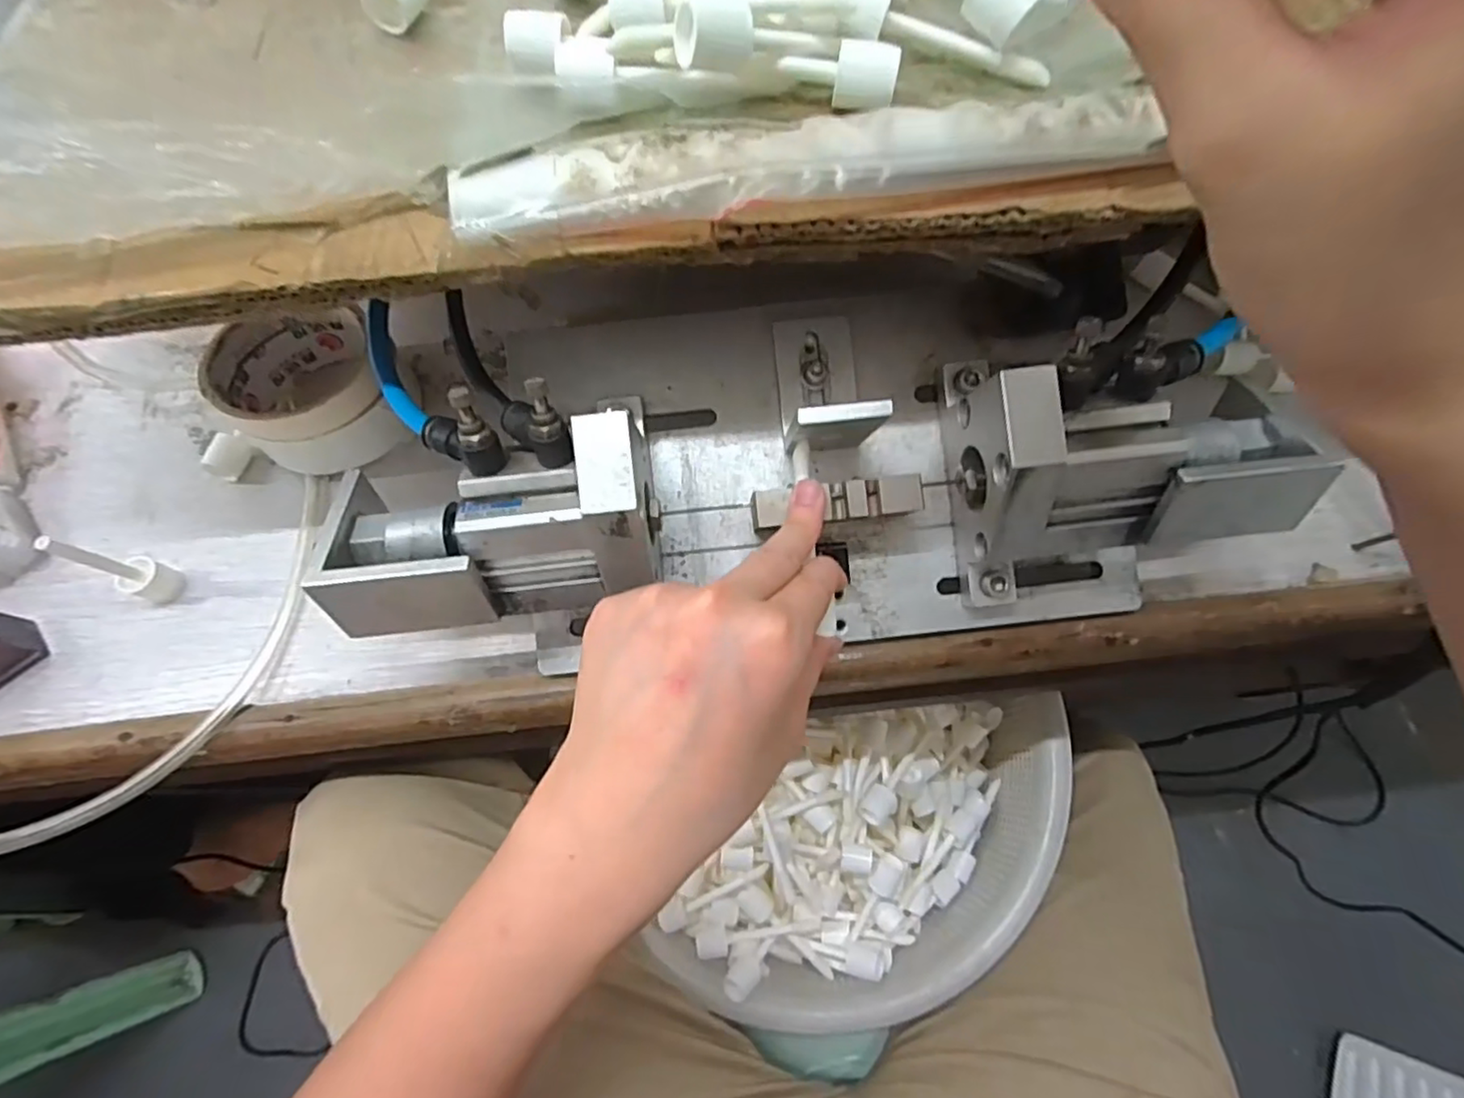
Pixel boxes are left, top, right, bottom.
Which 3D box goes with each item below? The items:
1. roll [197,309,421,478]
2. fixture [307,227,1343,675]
[{"bbox_3d":[-0.222,-0.088,0.341,0.076,0.051,0.082,-1,70,2],"label":"roll"},{"bbox_3d":[0.032,-0.036,0.274,0.373,0.103,0.132,-1,70,-4],"label":"fixture"}]

